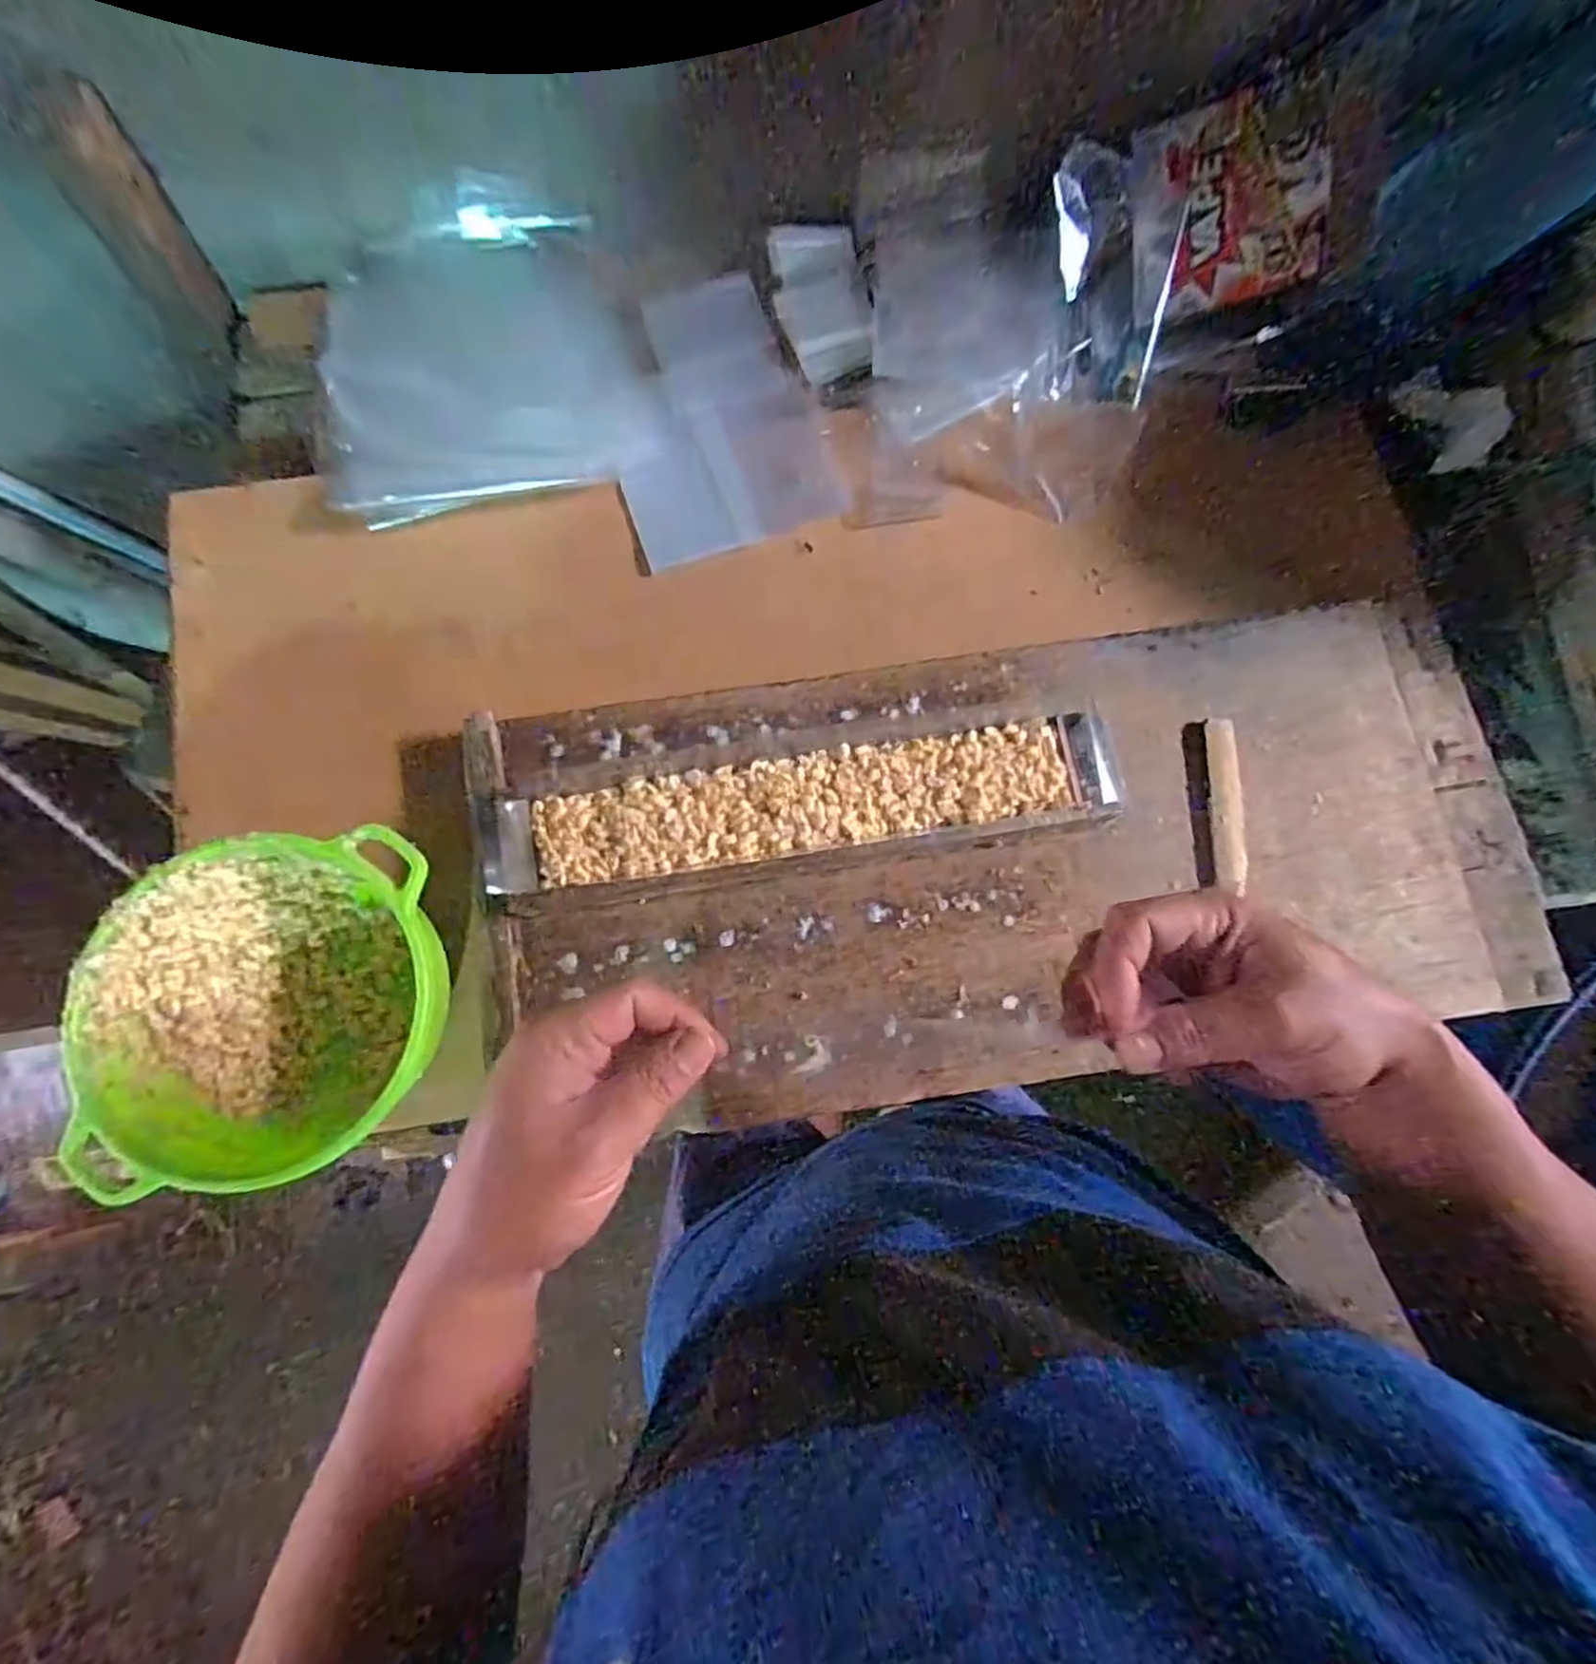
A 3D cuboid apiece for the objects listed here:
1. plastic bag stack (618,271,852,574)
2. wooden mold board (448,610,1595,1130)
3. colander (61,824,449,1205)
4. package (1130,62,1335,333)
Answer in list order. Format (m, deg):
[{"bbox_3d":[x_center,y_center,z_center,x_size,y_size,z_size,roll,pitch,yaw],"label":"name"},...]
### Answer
[{"bbox_3d":[-0.078,-0.361,0.641,0.176,0.024,0.244,-20,77,-4],"label":"plastic bag stack"},{"bbox_3d":[0.151,0.016,0.524,0.731,0.052,0.306,-6,76,-3],"label":"wooden mold board"},{"bbox_3d":[-0.335,0.113,0.492,0.206,0.092,0.208,-10,80,-2],"label":"colander"},{"bbox_3d":[0.336,-0.487,0.574,0.135,0.128,0.017,-6,33,22],"label":"package"}]

